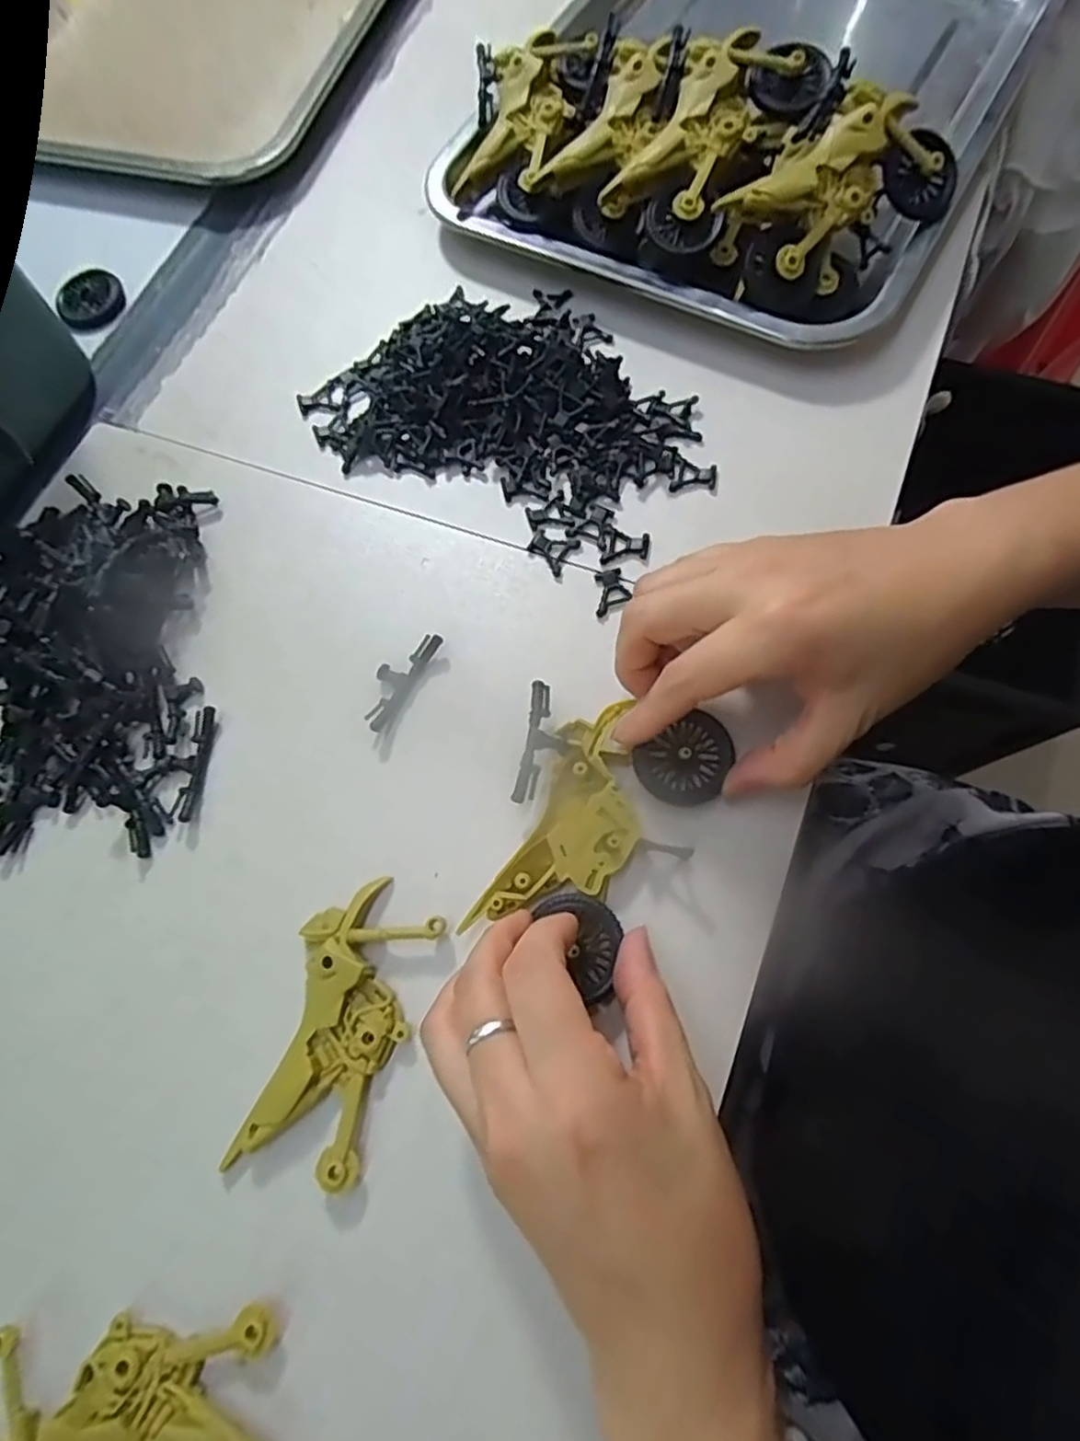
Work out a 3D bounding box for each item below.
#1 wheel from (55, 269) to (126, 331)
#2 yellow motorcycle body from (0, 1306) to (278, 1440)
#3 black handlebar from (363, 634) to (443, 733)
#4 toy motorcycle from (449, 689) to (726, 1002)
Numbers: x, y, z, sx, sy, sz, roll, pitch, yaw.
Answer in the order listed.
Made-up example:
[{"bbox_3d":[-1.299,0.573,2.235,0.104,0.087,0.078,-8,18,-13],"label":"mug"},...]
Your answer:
[{"bbox_3d":[-0.254,-0.238,0.378,0.037,0.008,0.037,-1,71,4],"label":"wheel"},{"bbox_3d":[-0.126,0.214,0.206,0.098,0.012,0.046,-7,71,2],"label":"yellow motorcycle body"},{"bbox_3d":[-0.062,-0.019,0.288,0.016,0.008,0.048,30,76,13],"label":"black handlebar"},{"bbox_3d":[0.023,0.043,0.253,0.076,0.013,0.107,16,72,8],"label":"toy motorcycle"}]

